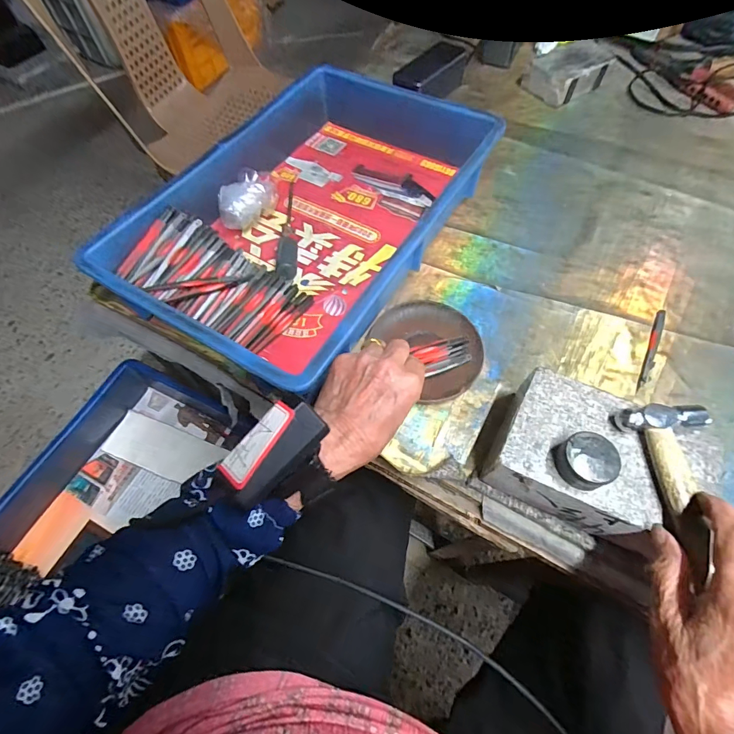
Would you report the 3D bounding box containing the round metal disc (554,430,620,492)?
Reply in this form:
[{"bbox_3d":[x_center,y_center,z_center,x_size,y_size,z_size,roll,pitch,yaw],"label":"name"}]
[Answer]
[{"bbox_3d":[0.159,0.067,0.288,0.038,0.020,0.036,0,63,0],"label":"round metal disc"}]

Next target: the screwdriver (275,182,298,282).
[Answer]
[{"bbox_3d":[-0.095,-0.174,0.490,0.021,0.021,0.175,-3,62,0],"label":"screwdriver"}]

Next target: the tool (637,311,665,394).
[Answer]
[{"bbox_3d":[0.293,-0.019,0.407,0.010,0.004,0.106,24,66,14],"label":"tool"}]

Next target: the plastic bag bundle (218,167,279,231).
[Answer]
[{"bbox_3d":[-0.146,-0.204,0.490,0.075,0.055,0.044,-36,67,-16],"label":"plastic bag bundle"}]

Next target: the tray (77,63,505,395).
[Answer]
[{"bbox_3d":[-0.056,-0.186,0.468,0.276,0.080,0.430,28,67,15],"label":"tray"}]

